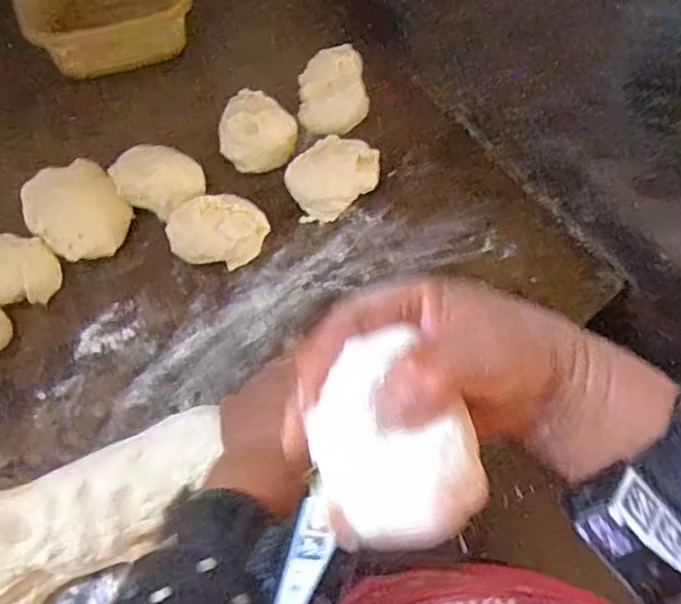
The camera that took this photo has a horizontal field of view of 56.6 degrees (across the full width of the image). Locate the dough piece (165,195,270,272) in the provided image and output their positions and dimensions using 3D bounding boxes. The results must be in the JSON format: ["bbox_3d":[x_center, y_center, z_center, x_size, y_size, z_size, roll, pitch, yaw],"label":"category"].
[{"bbox_3d":[-0.108,-0.062,0.562,0.085,0.044,0.059,-16,71,-9],"label":"dough piece"}]

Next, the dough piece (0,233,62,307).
[{"bbox_3d":[-0.284,-0.028,0.540,0.077,0.032,0.062,26,70,6],"label":"dough piece"}]

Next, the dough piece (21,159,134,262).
[{"bbox_3d":[-0.232,-0.080,0.562,0.076,0.033,0.086,-33,75,-15],"label":"dough piece"}]

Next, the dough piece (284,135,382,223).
[{"bbox_3d":[-0.007,-0.120,0.596,0.088,0.027,0.066,-33,75,-15],"label":"dough piece"}]

